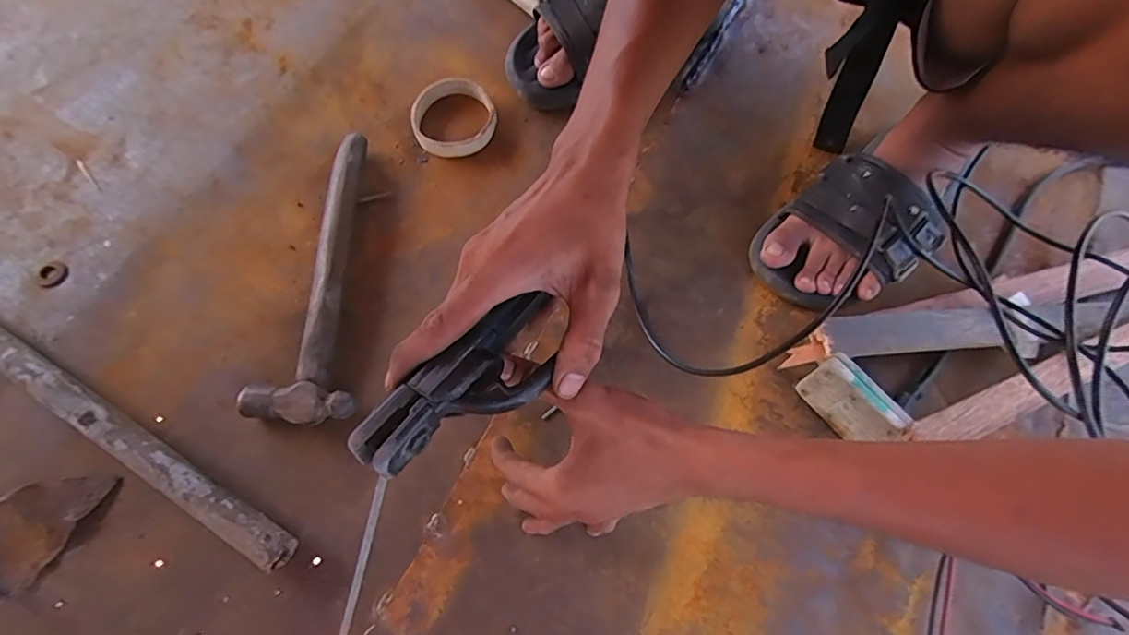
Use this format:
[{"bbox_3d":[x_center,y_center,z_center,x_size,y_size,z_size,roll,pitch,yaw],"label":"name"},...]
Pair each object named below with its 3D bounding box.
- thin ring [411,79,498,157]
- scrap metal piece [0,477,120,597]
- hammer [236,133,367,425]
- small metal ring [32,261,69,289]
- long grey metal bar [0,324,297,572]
[{"bbox_3d":[-0.119,-0.214,0.552,0.086,0.021,0.092,0,67,-1],"label":"thin ring"},{"bbox_3d":[-0.406,0.151,0.386,0.065,0.027,0.090,23,68,8],"label":"scrap metal piece"},{"bbox_3d":[-0.222,-0.046,0.474,0.082,0.028,0.280,-2,67,-2],"label":"hammer"},{"bbox_3d":[-0.469,-0.039,0.473,0.027,0.006,0.027,0,67,-1],"label":"small metal ring"},{"bbox_3d":[-0.626,-0.062,0.462,0.934,0.031,0.026,28,69,11],"label":"long grey metal bar"}]

